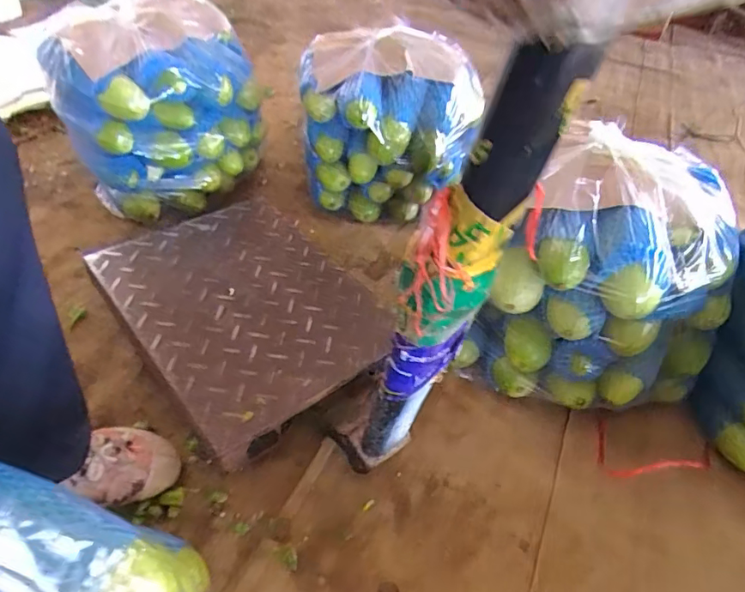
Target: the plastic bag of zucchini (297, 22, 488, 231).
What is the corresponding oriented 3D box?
[{"bbox_3d":[0.021,-0.297,0.957,0.328,0.324,0.248,10,44,2],"label":"plastic bag of zucchini"}]

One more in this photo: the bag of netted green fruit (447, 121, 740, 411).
[{"bbox_3d":[0.299,-0.022,0.694,0.326,0.307,0.272,23,46,14],"label":"bag of netted green fruit"}]

